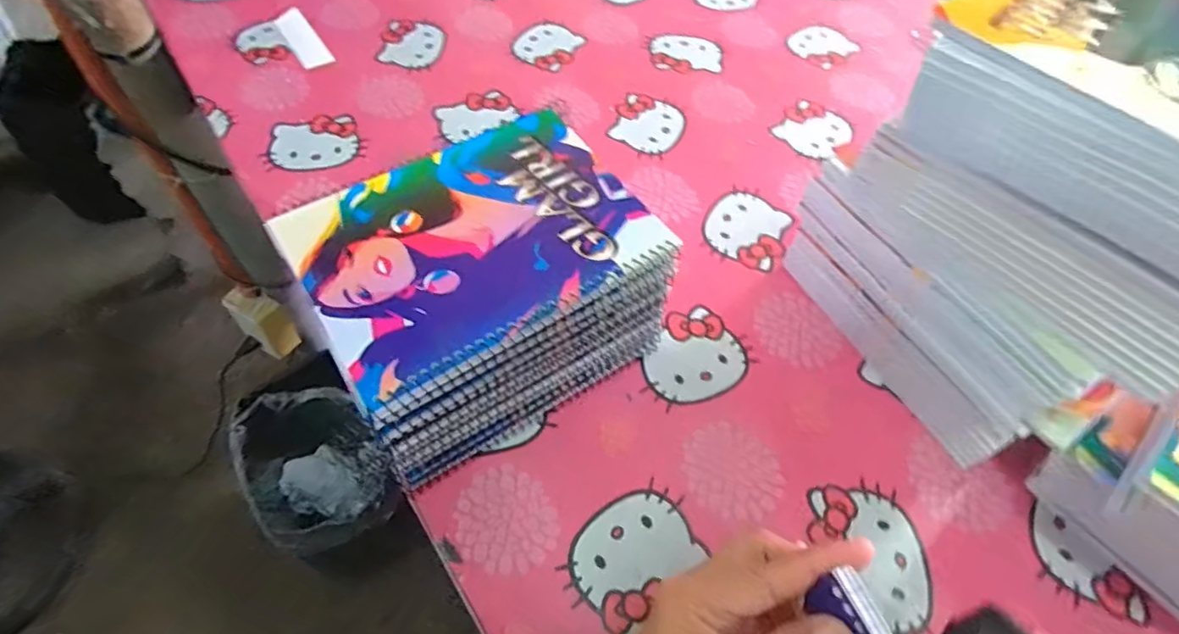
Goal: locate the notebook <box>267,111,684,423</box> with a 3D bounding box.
[{"bbox_3d":[-0.067,-0.048,0.350,0.194,0.007,0.144,-30,63,-20],"label":"notebook"}]

